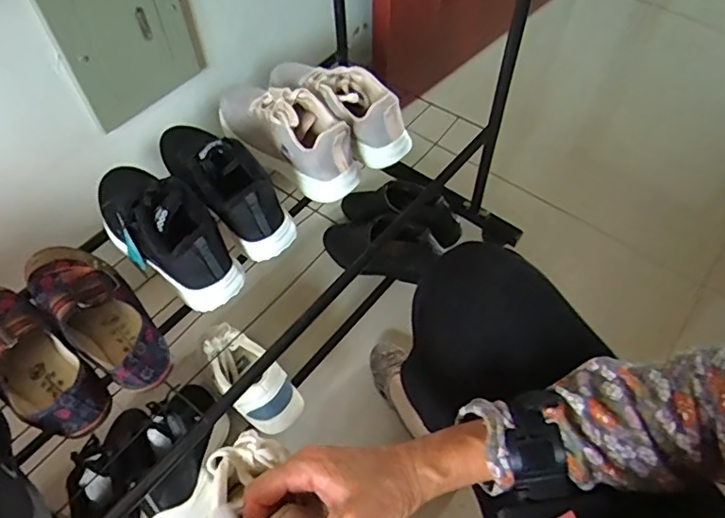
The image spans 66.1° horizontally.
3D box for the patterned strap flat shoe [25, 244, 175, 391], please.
[{"bbox_3d":[-0.305,0.056,0.635,0.240,0.053,0.083,38,64,23],"label":"patterned strap flat shoe"}]

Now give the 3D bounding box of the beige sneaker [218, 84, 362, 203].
[{"bbox_3d":[-0.107,-0.181,0.773,0.095,0.087,0.245,-39,64,-23],"label":"beige sneaker"}]

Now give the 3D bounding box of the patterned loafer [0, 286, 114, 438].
[{"bbox_3d":[-0.365,0.107,0.600,0.221,0.065,0.083,34,62,21],"label":"patterned loafer"}]

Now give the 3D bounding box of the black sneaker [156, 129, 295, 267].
[{"bbox_3d":[-0.184,-0.103,0.704,0.100,0.107,0.222,-35,63,-21],"label":"black sneaker"}]

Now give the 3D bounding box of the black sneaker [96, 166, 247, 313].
[{"bbox_3d":[-0.248,-0.049,0.673,0.098,0.105,0.237,-37,63,-22],"label":"black sneaker"}]

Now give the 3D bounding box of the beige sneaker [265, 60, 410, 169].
[{"bbox_3d":[-0.034,-0.231,0.804,0.089,0.086,0.235,-34,62,-21],"label":"beige sneaker"}]

